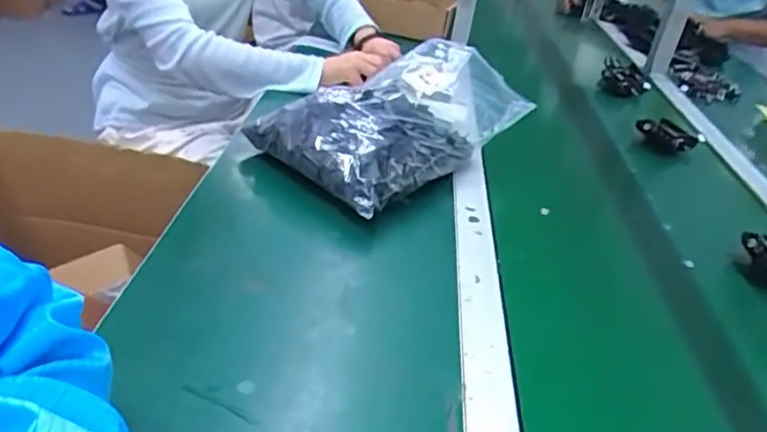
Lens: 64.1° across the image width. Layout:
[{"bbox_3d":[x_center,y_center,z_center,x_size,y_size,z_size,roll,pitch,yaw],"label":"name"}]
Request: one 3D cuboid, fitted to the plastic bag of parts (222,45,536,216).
[{"bbox_3d":[0.015,-0.131,0.810,0.220,0.122,0.343,30,38,32],"label":"plastic bag of parts"}]

